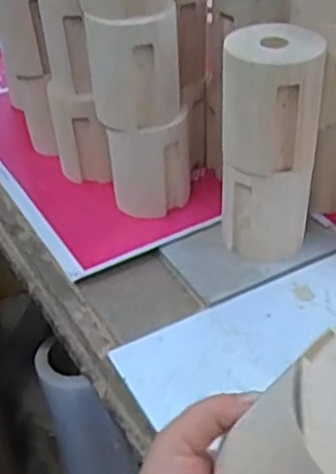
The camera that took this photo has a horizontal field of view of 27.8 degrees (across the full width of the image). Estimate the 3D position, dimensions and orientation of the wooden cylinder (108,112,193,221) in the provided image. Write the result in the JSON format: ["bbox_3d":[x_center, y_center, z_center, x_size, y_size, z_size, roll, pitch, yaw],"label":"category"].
[{"bbox_3d":[-0.018,-0.079,0.684,0.084,0.097,0.076,-8,39,-3],"label":"wooden cylinder"}]

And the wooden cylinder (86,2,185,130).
[{"bbox_3d":[-0.028,-0.163,0.627,0.082,0.101,0.090,-3,39,2],"label":"wooden cylinder"}]

